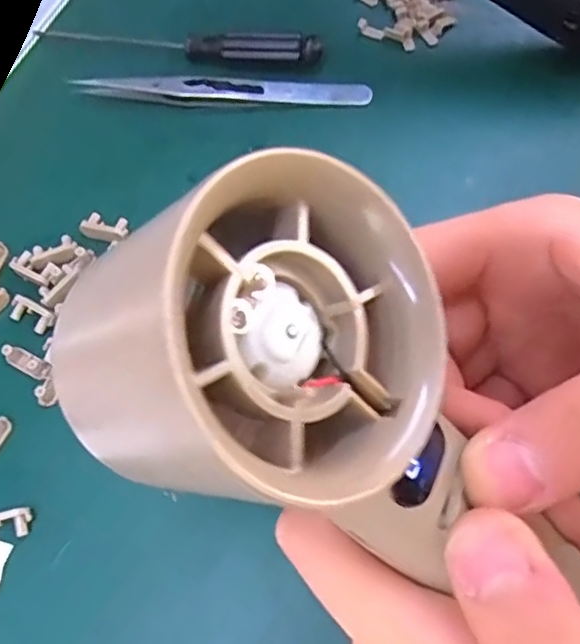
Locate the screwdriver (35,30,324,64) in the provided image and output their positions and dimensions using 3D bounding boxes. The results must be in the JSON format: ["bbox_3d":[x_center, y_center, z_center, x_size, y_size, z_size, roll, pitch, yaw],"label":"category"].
[{"bbox_3d":[-0.051,-0.124,0.279,0.129,0.014,0.013,8,68,8],"label":"screwdriver"}]

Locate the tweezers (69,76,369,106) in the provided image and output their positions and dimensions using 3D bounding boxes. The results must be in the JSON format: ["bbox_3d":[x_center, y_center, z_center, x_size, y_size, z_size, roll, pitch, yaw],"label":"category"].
[{"bbox_3d":[-0.029,-0.099,0.271,0.124,0.008,0.012,0,68,5],"label":"tweezers"}]

